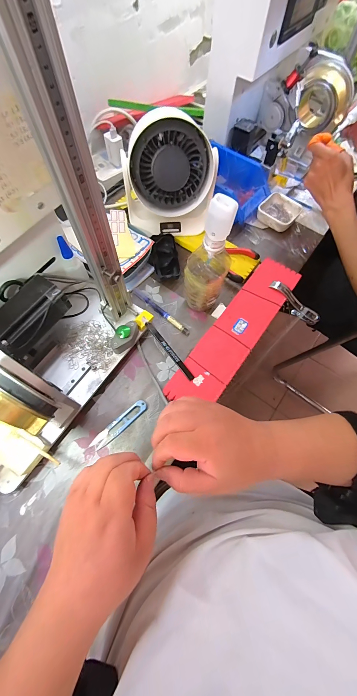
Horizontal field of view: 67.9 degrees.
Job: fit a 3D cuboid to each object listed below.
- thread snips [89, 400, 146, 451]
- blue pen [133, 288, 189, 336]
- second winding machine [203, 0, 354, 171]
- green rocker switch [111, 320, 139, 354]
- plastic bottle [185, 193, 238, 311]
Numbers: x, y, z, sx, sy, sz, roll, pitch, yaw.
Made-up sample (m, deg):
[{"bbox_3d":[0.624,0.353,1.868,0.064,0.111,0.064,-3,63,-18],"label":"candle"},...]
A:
[{"bbox_3d":[-0.095,0.124,0.430,0.104,0.012,0.023,-38,73,-17],"label":"thread snips"},{"bbox_3d":[-0.034,-0.071,0.510,0.141,0.010,0.012,42,72,15],"label":"blue pen"},{"bbox_3d":[0.233,-0.584,0.530,0.261,0.302,0.295,29,69,10],"label":"second winding machine"},{"bbox_3d":[-0.089,-0.020,0.448,0.026,0.036,0.059,27,68,10],"label":"green rocker switch"},{"bbox_3d":[0.049,-0.138,0.420,0.065,0.216,0.059,26,68,9],"label":"plastic bottle"}]

